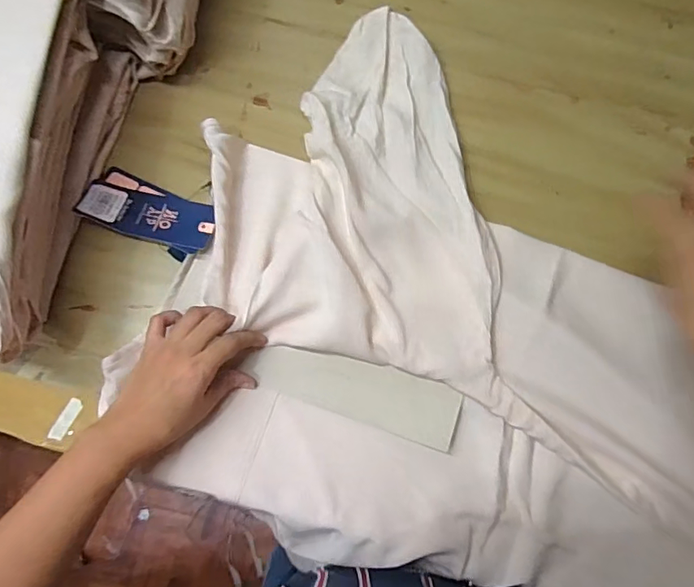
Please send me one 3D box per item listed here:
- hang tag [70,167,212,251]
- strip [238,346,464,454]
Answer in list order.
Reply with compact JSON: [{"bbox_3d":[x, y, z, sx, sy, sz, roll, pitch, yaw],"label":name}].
[{"bbox_3d":[-0.174,-0.072,0.440,0.118,0.013,0.054,22,77,4],"label":"hang tag"},{"bbox_3d":[0.006,0.077,0.413,0.174,0.009,0.049,18,76,5],"label":"strip"}]

